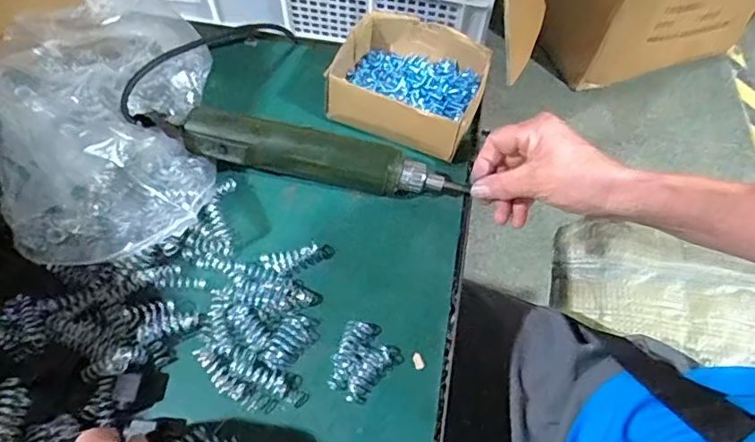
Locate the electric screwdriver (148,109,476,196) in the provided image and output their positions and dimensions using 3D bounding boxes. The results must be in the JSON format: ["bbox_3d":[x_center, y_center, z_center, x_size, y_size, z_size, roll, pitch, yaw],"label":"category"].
[{"bbox_3d":[-0.051,-0.054,0.473,0.237,0.035,0.041,12,65,-3],"label":"electric screwdriver"}]

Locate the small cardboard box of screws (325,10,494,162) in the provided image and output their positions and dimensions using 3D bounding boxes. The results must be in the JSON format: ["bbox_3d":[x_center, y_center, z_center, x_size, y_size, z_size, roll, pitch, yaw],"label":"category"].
[{"bbox_3d":[0.030,-0.130,0.509,0.129,0.051,0.117,17,63,7],"label":"small cardboard box of screws"}]

